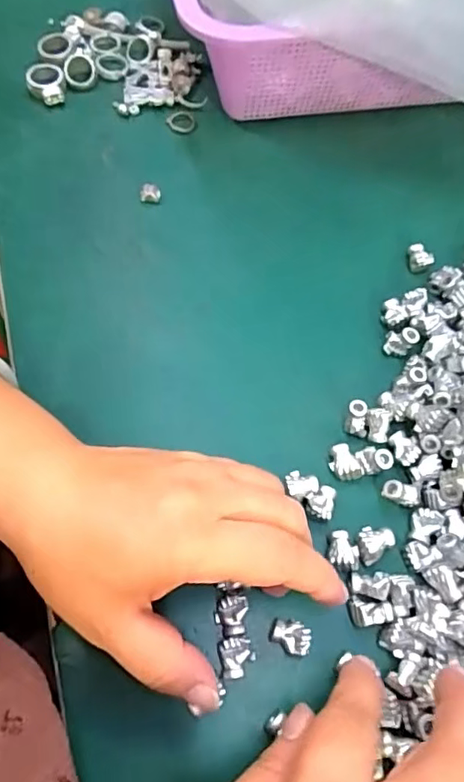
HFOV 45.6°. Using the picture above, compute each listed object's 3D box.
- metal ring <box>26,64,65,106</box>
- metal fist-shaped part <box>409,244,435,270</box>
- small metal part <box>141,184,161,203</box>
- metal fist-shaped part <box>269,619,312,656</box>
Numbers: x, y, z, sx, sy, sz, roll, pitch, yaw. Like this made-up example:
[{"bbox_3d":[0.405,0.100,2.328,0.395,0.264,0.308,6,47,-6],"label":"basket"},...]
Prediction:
[{"bbox_3d":[-0.131,-0.217,0.390,0.025,0.013,0.031,-16,66,-9],"label":"metal ring"},{"bbox_3d":[0.115,-0.081,0.339,0.014,0.010,0.018,3,65,0],"label":"metal fist-shaped part"},{"bbox_3d":[-0.052,-0.128,0.355,0.013,0.005,0.014,-4,64,-5],"label":"small metal part"},{"bbox_3d":[0.026,0.107,0.242,0.017,0.008,0.013,29,67,11],"label":"metal fist-shaped part"}]

